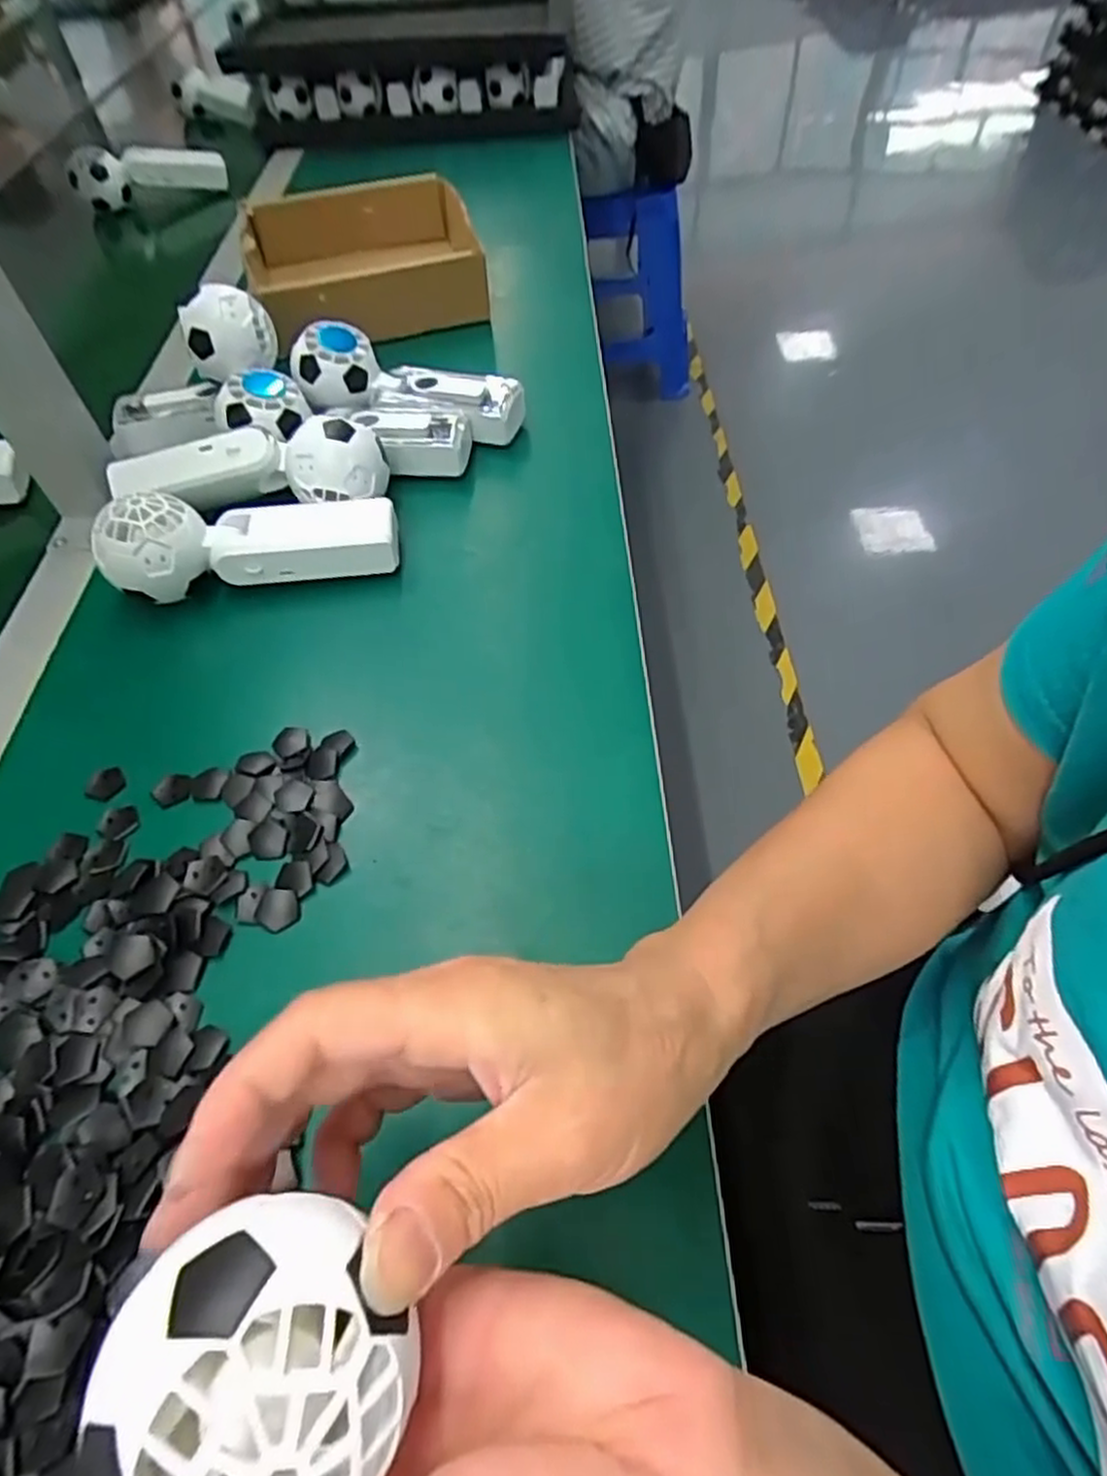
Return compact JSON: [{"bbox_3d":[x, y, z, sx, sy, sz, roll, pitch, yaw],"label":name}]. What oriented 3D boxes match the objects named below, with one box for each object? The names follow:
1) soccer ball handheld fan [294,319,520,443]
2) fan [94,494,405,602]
[{"bbox_3d":[-0.106,-0.254,0.524,0.167,0.059,0.061,4,55,4],"label":"soccer ball handheld fan"},{"bbox_3d":[-0.181,-0.120,0.431,0.170,0.047,0.044,-9,55,-5],"label":"fan"}]

